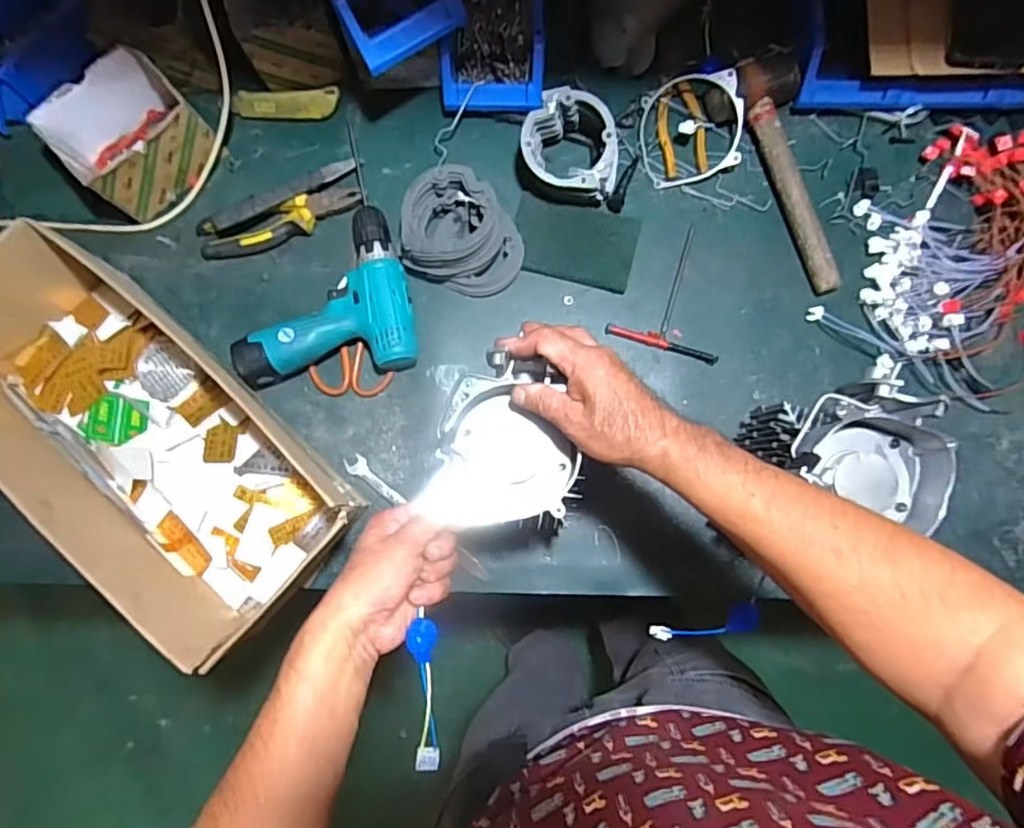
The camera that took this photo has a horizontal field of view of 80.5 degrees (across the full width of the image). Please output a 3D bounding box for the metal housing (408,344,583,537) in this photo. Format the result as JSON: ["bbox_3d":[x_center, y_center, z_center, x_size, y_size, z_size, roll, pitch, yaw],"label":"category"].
[{"bbox_3d":[0.000,0.025,0.502,0.118,0.054,0.134,14,83,3],"label":"metal housing"}]

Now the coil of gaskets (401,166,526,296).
[{"bbox_3d":[-0.054,-0.203,0.684,0.135,0.070,0.112,18,83,3],"label":"coil of gaskets"}]

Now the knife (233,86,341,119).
[{"bbox_3d":[-0.271,-0.374,0.727,0.128,0.030,0.027,0,82,1],"label":"knife"}]

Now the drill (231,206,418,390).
[{"bbox_3d":[-0.210,-0.134,0.687,0.195,0.054,0.187,-7,82,0],"label":"drill"}]

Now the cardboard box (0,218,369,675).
[{"bbox_3d":[-0.368,0.023,0.619,0.441,0.129,0.204,43,85,6],"label":"cardboard box"}]

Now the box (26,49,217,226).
[{"bbox_3d":[-0.427,-0.315,0.683,0.145,0.081,0.116,-41,84,-4],"label":"box"}]

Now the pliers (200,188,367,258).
[{"bbox_3d":[-0.273,-0.225,0.713,0.194,0.026,0.048,-15,82,-1],"label":"pliers"}]

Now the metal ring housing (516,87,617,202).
[{"bbox_3d":[0.066,-0.295,0.677,0.115,0.070,0.106,5,82,2],"label":"metal ring housing"}]

